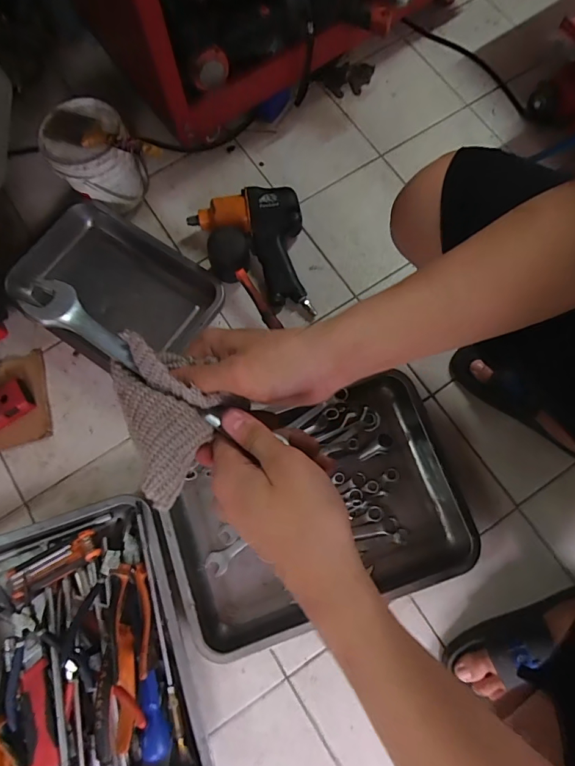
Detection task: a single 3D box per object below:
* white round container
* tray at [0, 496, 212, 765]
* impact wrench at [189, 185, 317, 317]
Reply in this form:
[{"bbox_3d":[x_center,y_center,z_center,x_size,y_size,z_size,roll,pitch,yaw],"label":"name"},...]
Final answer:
[{"bbox_3d":[-0.301,-0.355,0.671,0.118,0.129,0.129,0,76,1],"label":"white round container"},{"bbox_3d":[-0.280,0.377,0.544,0.294,0.064,0.390,-19,76,-4],"label":"tray"},{"bbox_3d":[-0.058,-0.206,0.685,0.179,0.068,0.199,-10,76,-2],"label":"impact wrench"}]

